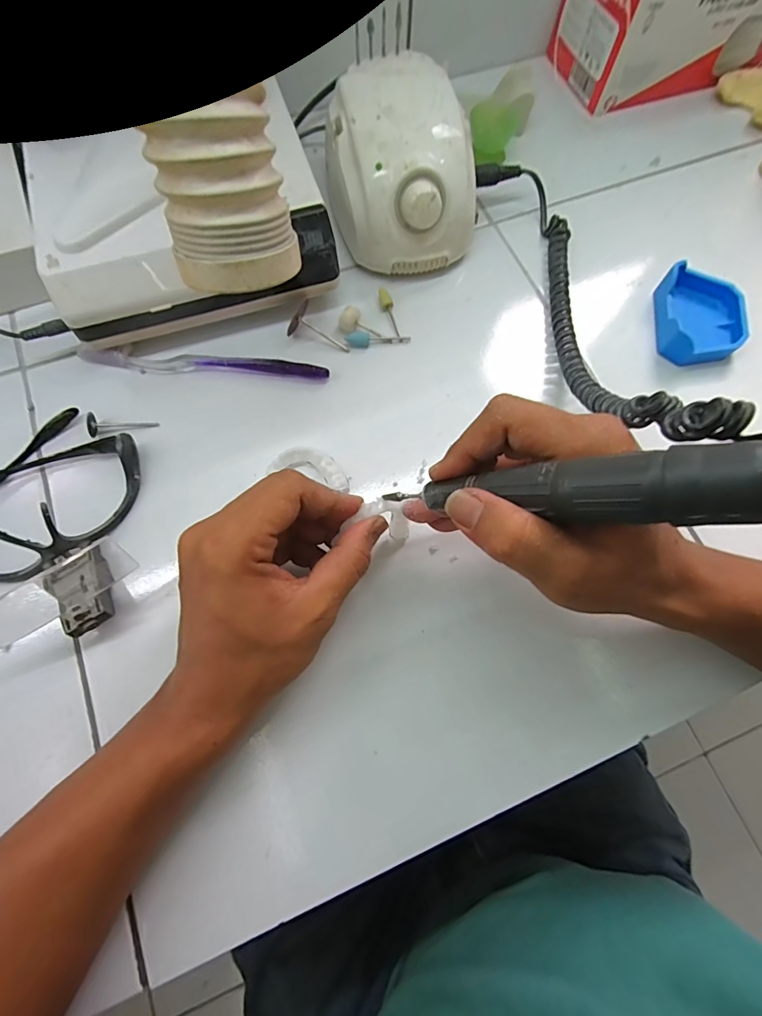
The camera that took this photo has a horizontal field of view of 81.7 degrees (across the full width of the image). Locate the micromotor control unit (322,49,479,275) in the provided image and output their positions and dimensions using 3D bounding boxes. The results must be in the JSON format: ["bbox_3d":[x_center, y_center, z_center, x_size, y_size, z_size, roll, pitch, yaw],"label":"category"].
[{"bbox_3d":[0.010,-0.261,0.346,0.107,0.080,0.132,-14,74,-6],"label":"micromotor control unit"}]

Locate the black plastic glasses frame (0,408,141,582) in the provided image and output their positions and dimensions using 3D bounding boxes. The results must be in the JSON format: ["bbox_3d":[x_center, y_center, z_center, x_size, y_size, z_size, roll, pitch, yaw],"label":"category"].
[{"bbox_3d":[-0.226,-0.008,0.288,0.096,0.030,0.135,44,77,10],"label":"black plastic glasses frame"}]

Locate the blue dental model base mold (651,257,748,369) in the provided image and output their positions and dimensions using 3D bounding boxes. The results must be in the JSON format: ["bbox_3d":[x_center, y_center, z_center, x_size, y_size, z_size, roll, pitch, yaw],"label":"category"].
[{"bbox_3d":[0.250,-0.150,0.346,0.061,0.024,0.081,6,73,0],"label":"blue dental model base mold"}]

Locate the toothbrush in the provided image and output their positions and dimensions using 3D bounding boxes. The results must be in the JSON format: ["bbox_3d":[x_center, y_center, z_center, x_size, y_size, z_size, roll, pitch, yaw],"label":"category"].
[{"bbox_3d":[-0.133,-0.107,0.330,0.183,0.007,0.017,7,73,0],"label":"toothbrush"}]

